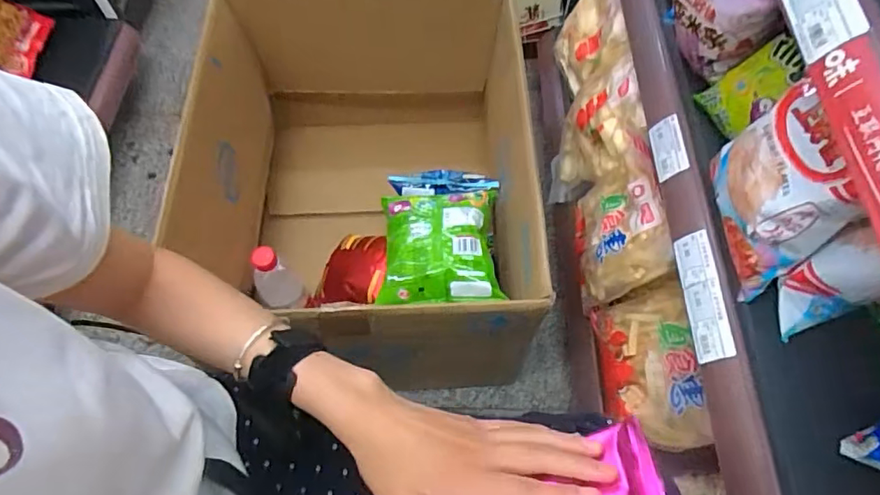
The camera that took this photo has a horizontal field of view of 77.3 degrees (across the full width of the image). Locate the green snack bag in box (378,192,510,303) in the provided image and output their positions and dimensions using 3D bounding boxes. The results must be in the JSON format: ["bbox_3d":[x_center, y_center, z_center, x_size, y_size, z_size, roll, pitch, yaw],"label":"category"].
[{"bbox_3d":[-0.003,-0.003,0.711,0.146,0.059,0.171,2,62,1],"label":"green snack bag in box"}]

